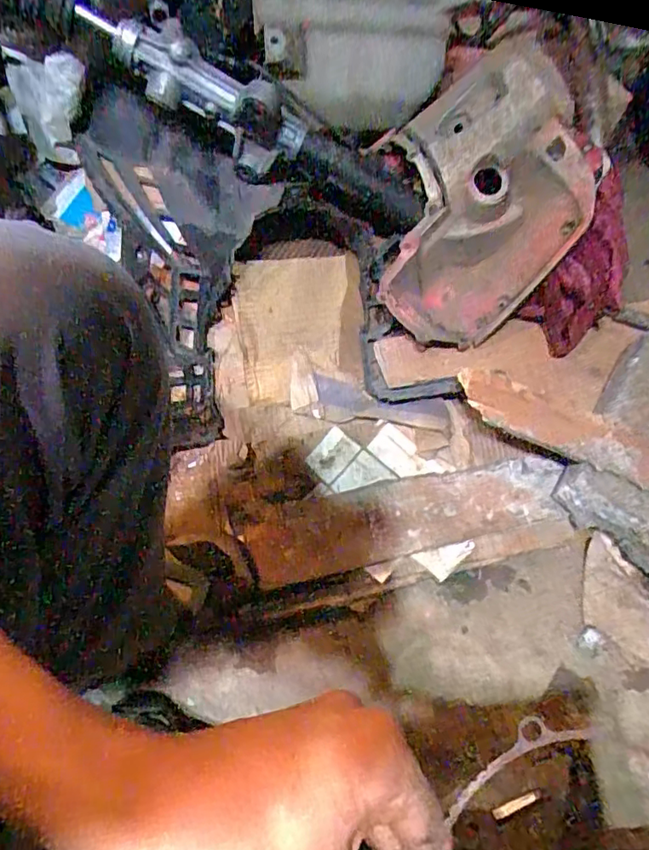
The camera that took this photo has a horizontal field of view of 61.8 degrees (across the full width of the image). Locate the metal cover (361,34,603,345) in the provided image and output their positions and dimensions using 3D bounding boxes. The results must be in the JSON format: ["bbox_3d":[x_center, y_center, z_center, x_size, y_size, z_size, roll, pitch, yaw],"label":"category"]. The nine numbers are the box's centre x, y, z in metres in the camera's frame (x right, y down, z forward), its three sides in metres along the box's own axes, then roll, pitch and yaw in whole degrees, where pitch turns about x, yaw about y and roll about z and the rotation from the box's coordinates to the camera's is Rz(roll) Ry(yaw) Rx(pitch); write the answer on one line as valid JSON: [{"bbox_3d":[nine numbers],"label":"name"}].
[{"bbox_3d":[0.202,-0.285,0.707,0.245,0.348,0.100,19,26,5],"label":"metal cover"}]

